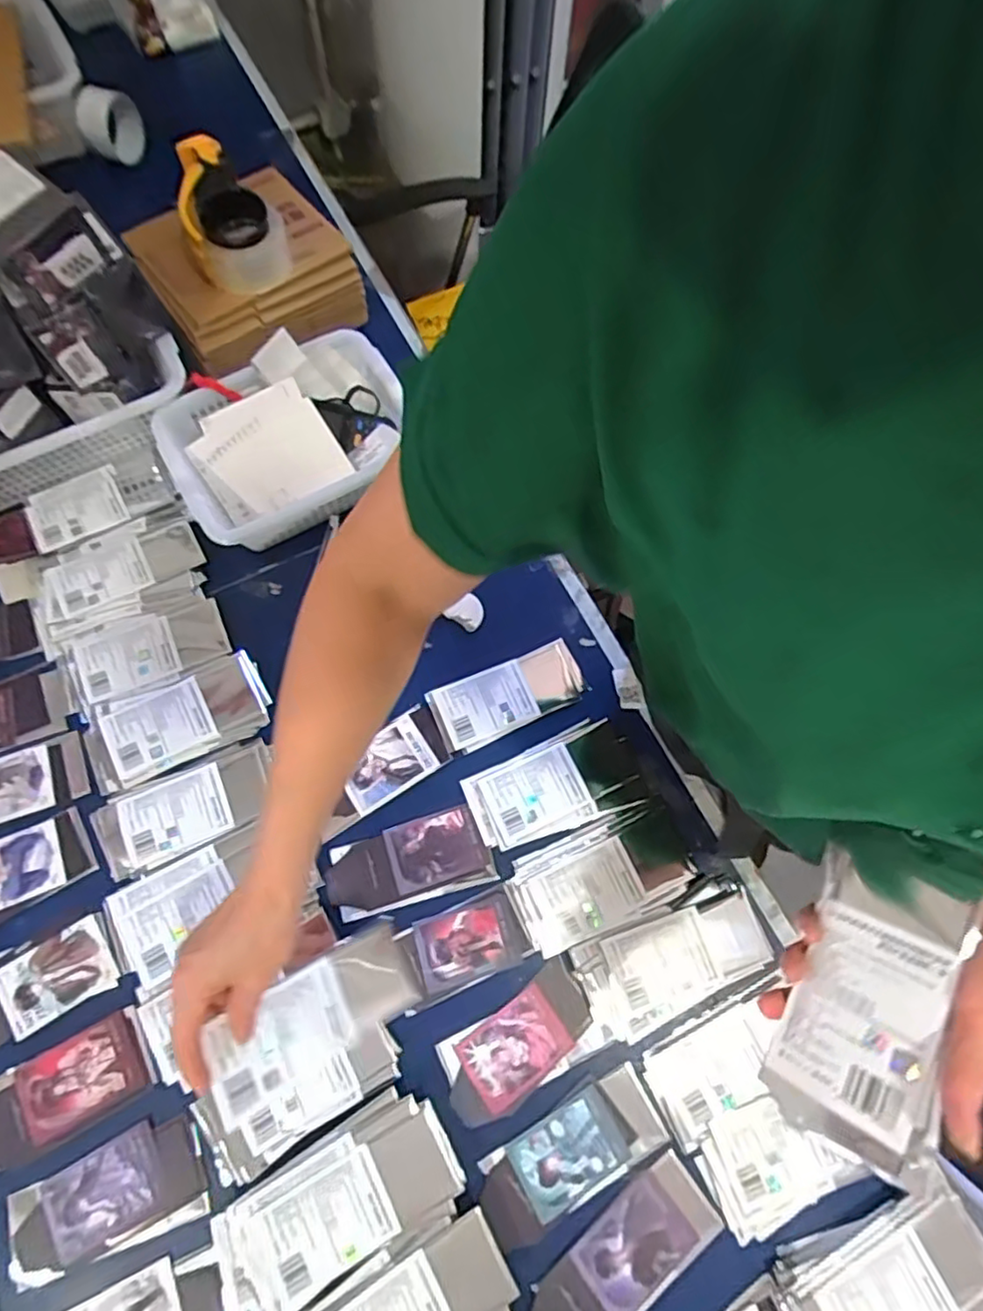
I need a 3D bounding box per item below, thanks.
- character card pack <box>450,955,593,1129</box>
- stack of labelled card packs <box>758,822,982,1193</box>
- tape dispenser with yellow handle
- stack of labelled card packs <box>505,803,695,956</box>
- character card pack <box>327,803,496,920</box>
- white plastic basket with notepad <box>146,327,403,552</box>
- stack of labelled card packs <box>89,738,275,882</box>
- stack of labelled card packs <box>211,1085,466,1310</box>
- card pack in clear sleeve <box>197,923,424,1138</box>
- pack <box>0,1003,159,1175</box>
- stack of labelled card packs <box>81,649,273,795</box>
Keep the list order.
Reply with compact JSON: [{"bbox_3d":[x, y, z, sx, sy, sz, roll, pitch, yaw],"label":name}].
[{"bbox_3d":[0.024,0.355,0.586,0.149,0.004,0.067,-37,76,-13],"label":"character card pack"},{"bbox_3d":[0.207,0.178,0.351,0.075,0.014,0.159,10,69,45],"label":"stack of labelled card packs"},{"bbox_3d":[-0.311,-0.527,0.775,0.109,0.079,0.173,-18,72,-8],"label":"tape dispenser with yellow handle"},{"bbox_3d":[0.105,0.216,0.633,0.170,0.018,0.093,-23,73,-10],"label":"stack of labelled card packs"},{"bbox_3d":[-0.083,0.206,0.636,0.154,0.012,0.076,-17,73,-7],"label":"character card pack"},{"bbox_3d":[-0.224,-0.244,0.731,0.269,0.101,0.193,-27,74,-10],"label":"white plastic basket with notepad"},{"bbox_3d":[-0.304,0.152,0.640,0.175,0.024,0.081,-24,74,-9],"label":"stack of labelled card packs"},{"bbox_3d":[-0.134,0.457,0.531,0.212,0.041,0.094,-27,74,-10],"label":"stack of labelled card packs"},{"bbox_3d":[-0.130,0.272,0.487,0.159,0.010,0.077,-17,96,-39],"label":"card pack in clear sleeve"},{"bbox_3d":[-0.382,0.385,0.569,0.162,0.007,0.075,-28,75,-8],"label":"pack"},{"bbox_3d":[-0.327,0.065,0.666,0.185,0.032,0.095,-25,74,-10],"label":"stack of labelled card packs"}]

